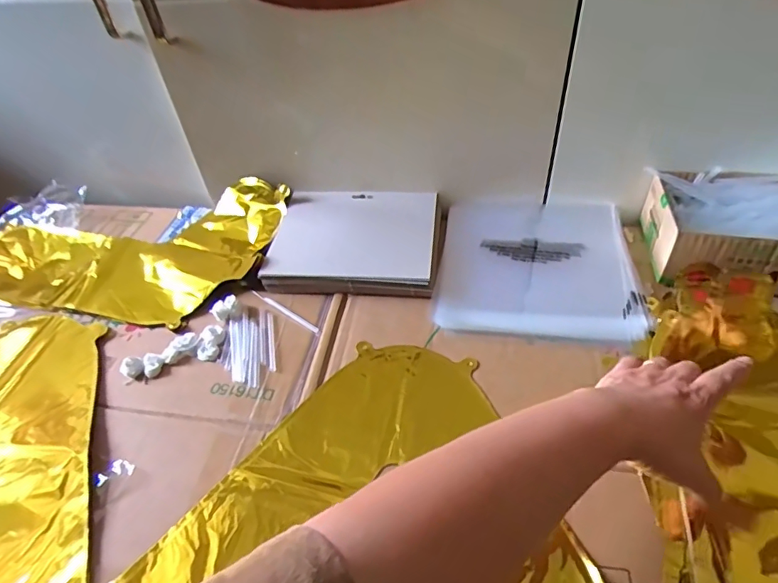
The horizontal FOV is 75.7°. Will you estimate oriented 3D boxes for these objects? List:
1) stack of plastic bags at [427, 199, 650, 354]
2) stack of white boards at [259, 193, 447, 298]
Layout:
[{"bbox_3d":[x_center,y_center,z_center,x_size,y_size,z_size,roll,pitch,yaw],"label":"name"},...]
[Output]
[{"bbox_3d":[0.169,-0.035,0.579,0.209,0.013,0.223,4,47,11],"label":"stack of plastic bags"},{"bbox_3d":[-0.037,-0.065,0.611,0.200,0.031,0.171,1,46,8],"label":"stack of white boards"}]

